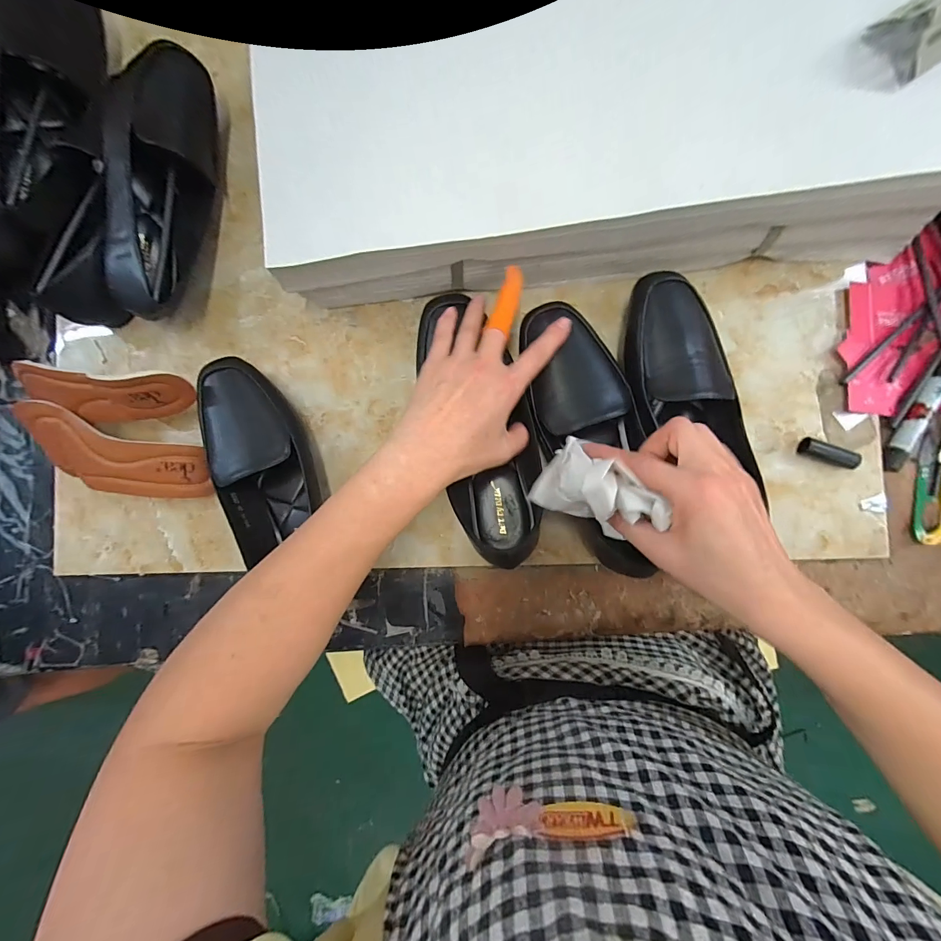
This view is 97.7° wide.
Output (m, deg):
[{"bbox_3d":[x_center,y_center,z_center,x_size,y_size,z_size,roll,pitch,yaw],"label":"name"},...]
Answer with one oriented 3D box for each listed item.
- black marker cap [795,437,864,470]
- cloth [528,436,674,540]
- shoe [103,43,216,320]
[{"bbox_3d":[0.310,-0.015,0.357,0.043,0.018,0.015,21,91,5],"label":"black marker cap"},{"bbox_3d":[0.086,0.010,0.291,0.042,0.092,0.055,19,91,-35],"label":"cloth"},{"bbox_3d":[-0.293,-0.268,0.388,0.073,0.080,0.246,5,89,5],"label":"shoe"}]

